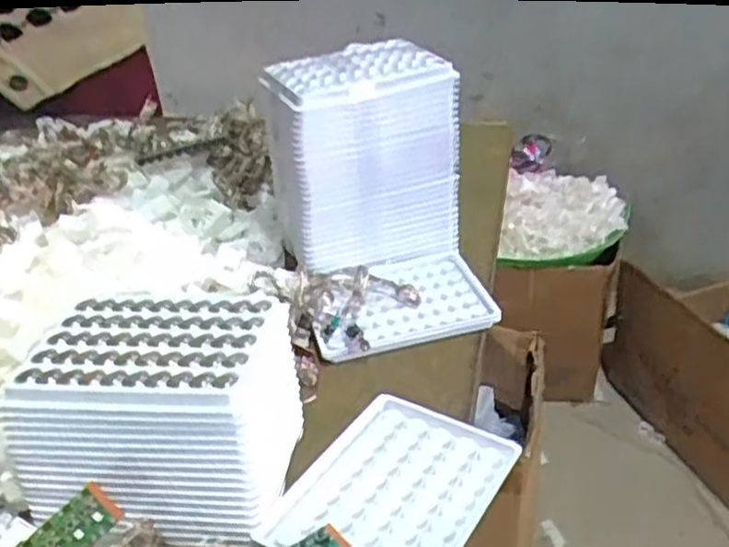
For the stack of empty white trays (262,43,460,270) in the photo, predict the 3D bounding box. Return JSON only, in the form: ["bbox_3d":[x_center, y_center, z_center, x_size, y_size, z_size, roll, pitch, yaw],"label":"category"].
[{"bbox_3d":[-0.002,-0.093,0.589,0.144,0.144,0.099,-12,32,-13],"label":"stack of empty white trays"}]

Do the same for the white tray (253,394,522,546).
[{"bbox_3d":[0.015,0.116,0.401,0.097,0.013,0.126,15,36,29],"label":"white tray"}]

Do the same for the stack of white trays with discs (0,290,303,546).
[{"bbox_3d":[-0.110,0.073,0.402,0.133,0.080,0.101,0,32,7],"label":"stack of white trays with discs"}]

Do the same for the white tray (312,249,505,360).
[{"bbox_3d":[0.024,0.021,0.552,0.130,0.012,0.101,-11,32,-11],"label":"white tray"}]

